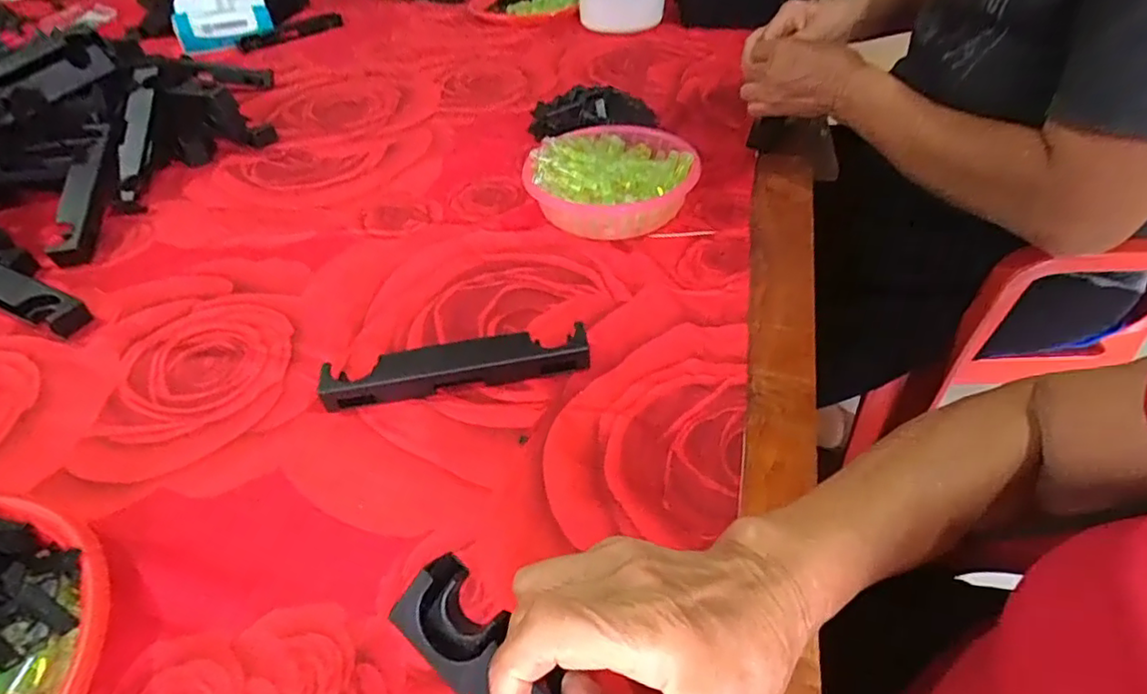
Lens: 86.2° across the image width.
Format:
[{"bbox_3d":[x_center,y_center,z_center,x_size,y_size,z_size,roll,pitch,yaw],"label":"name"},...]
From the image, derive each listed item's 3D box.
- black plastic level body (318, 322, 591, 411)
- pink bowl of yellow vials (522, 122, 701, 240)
[{"bbox_3d":[-0.086,0.014,0.455,0.193,0.026,0.029,-8,43,-5],"label":"black plastic level body"},{"bbox_3d":[0.036,-0.165,0.613,0.167,0.057,0.156,-24,47,-21],"label":"pink bowl of yellow vials"}]

